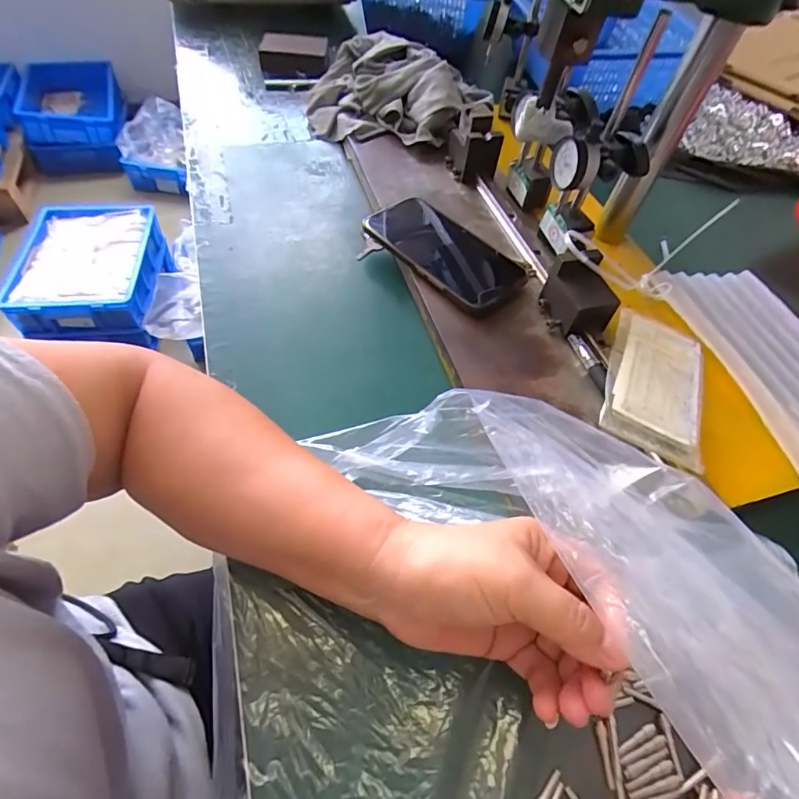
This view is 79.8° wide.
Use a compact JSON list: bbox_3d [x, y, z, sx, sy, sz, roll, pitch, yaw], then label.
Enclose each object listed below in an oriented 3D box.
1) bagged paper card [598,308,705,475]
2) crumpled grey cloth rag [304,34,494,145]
[{"bbox_3d":[0.201,-0.016,0.374,0.073,0.005,0.151,24,51,6],"label":"bagged paper card"},{"bbox_3d":[-0.008,-0.389,0.617,0.258,0.080,0.148,22,54,11],"label":"crumpled grey cloth rag"}]

